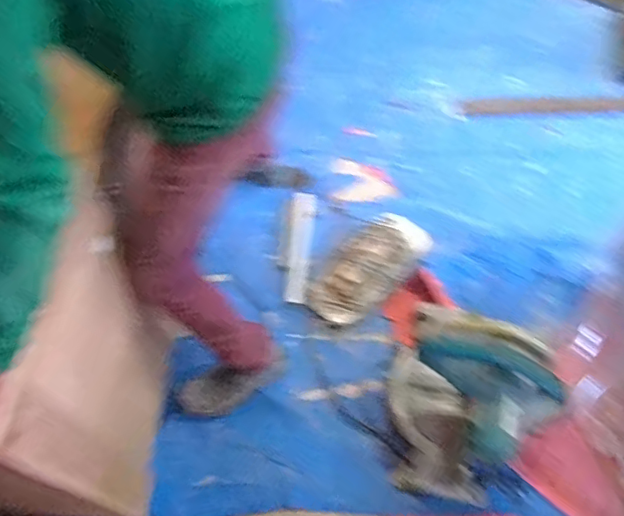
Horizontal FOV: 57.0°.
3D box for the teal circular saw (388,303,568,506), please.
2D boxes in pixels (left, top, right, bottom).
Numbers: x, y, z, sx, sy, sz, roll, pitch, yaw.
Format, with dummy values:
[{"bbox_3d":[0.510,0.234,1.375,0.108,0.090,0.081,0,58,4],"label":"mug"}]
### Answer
[{"bbox_3d":[0.336,0.344,1.279,0.329,0.339,0.306,-2,57,4],"label":"teal circular saw"}]

